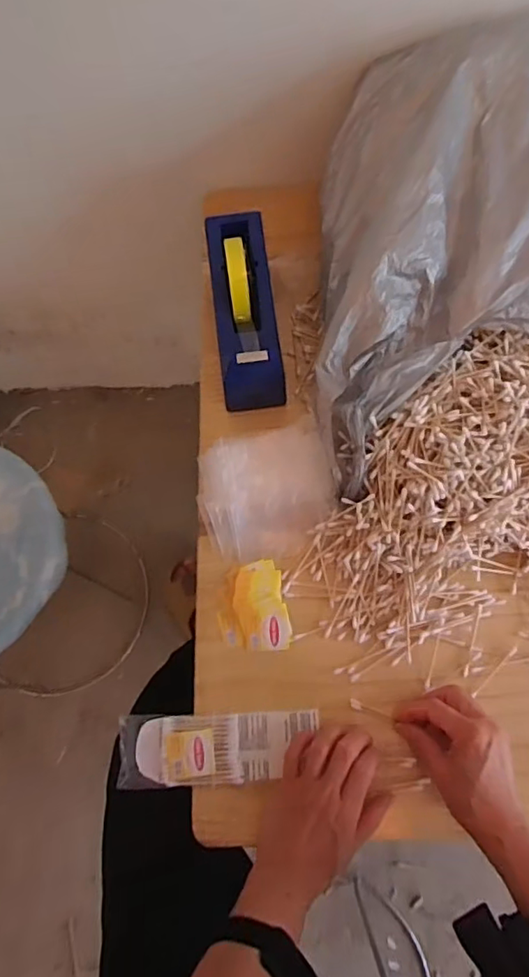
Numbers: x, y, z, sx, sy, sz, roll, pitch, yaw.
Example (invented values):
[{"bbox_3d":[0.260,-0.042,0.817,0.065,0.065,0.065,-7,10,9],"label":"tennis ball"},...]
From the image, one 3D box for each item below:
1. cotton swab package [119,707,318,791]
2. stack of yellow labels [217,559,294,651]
[{"bbox_3d":[-0.043,0.243,0.525,0.182,0.011,0.064,-6,70,-2],"label":"cotton swab package"},{"bbox_3d":[-0.012,0.121,0.567,0.067,0.006,0.087,-10,70,-1],"label":"stack of yellow labels"}]

